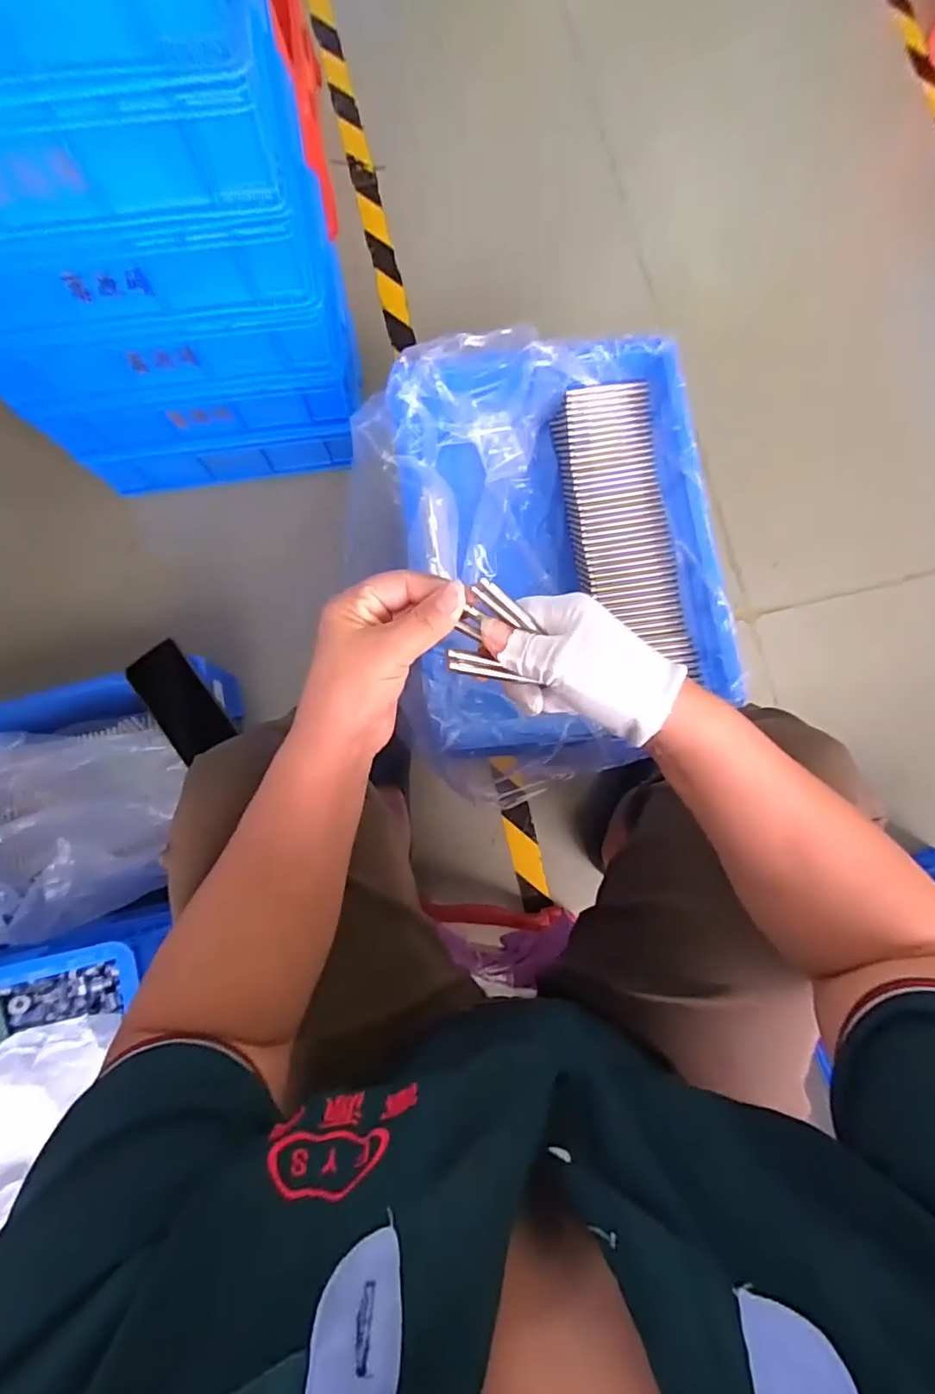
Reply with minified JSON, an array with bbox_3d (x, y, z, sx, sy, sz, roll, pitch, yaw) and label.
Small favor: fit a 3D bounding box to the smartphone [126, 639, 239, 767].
[{"bbox_3d":[-0.368,0.004,0.730,0.069,0.016,0.146,-35,94,-23],"label":"smartphone"}]

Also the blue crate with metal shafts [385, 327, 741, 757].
[{"bbox_3d":[0.088,-0.163,0.628,0.322,0.126,0.406,-7,82,-3],"label":"blue crate with metal shafts"}]

